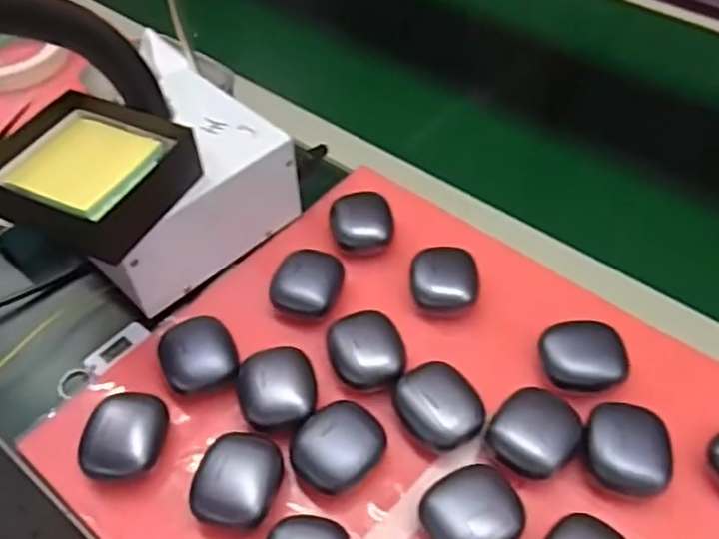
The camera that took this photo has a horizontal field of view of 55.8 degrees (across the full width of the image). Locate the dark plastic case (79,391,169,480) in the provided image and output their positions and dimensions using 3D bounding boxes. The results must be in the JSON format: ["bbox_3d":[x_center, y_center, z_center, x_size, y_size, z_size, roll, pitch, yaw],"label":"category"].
[{"bbox_3d":[-0.146,0.105,0.427,0.047,0.025,0.056,2,49,3],"label":"dark plastic case"}]

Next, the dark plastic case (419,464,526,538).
[{"bbox_3d":[0.065,0.141,0.389,0.056,0.026,0.047,-27,54,-20],"label":"dark plastic case"}]

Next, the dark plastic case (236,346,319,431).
[{"bbox_3d":[-0.054,0.079,0.447,0.047,0.019,0.054,-9,50,-6],"label":"dark plastic case"}]

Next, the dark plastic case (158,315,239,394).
[{"bbox_3d":[-0.109,0.058,0.461,0.047,0.020,0.049,-19,52,-15],"label":"dark plastic case"}]

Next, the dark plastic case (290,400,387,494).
[{"bbox_3d":[-0.013,0.112,0.422,0.048,0.029,0.053,28,55,23],"label":"dark plastic case"}]

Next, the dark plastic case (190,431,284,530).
[{"bbox_3d":[-0.072,0.127,0.411,0.048,0.026,0.054,11,50,10],"label":"dark plastic case"}]

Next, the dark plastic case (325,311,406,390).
[{"bbox_3d":[0.005,0.057,0.465,0.048,0.033,0.060,-15,51,-12],"label":"dark plastic case"}]

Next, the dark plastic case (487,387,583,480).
[{"bbox_3d":[0.109,0.102,0.422,0.055,0.020,0.049,-31,55,-23],"label":"dark plastic case"}]

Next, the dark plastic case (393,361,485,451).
[{"bbox_3d":[0.050,0.089,0.437,0.050,0.030,0.052,-15,51,-12],"label":"dark plastic case"}]

